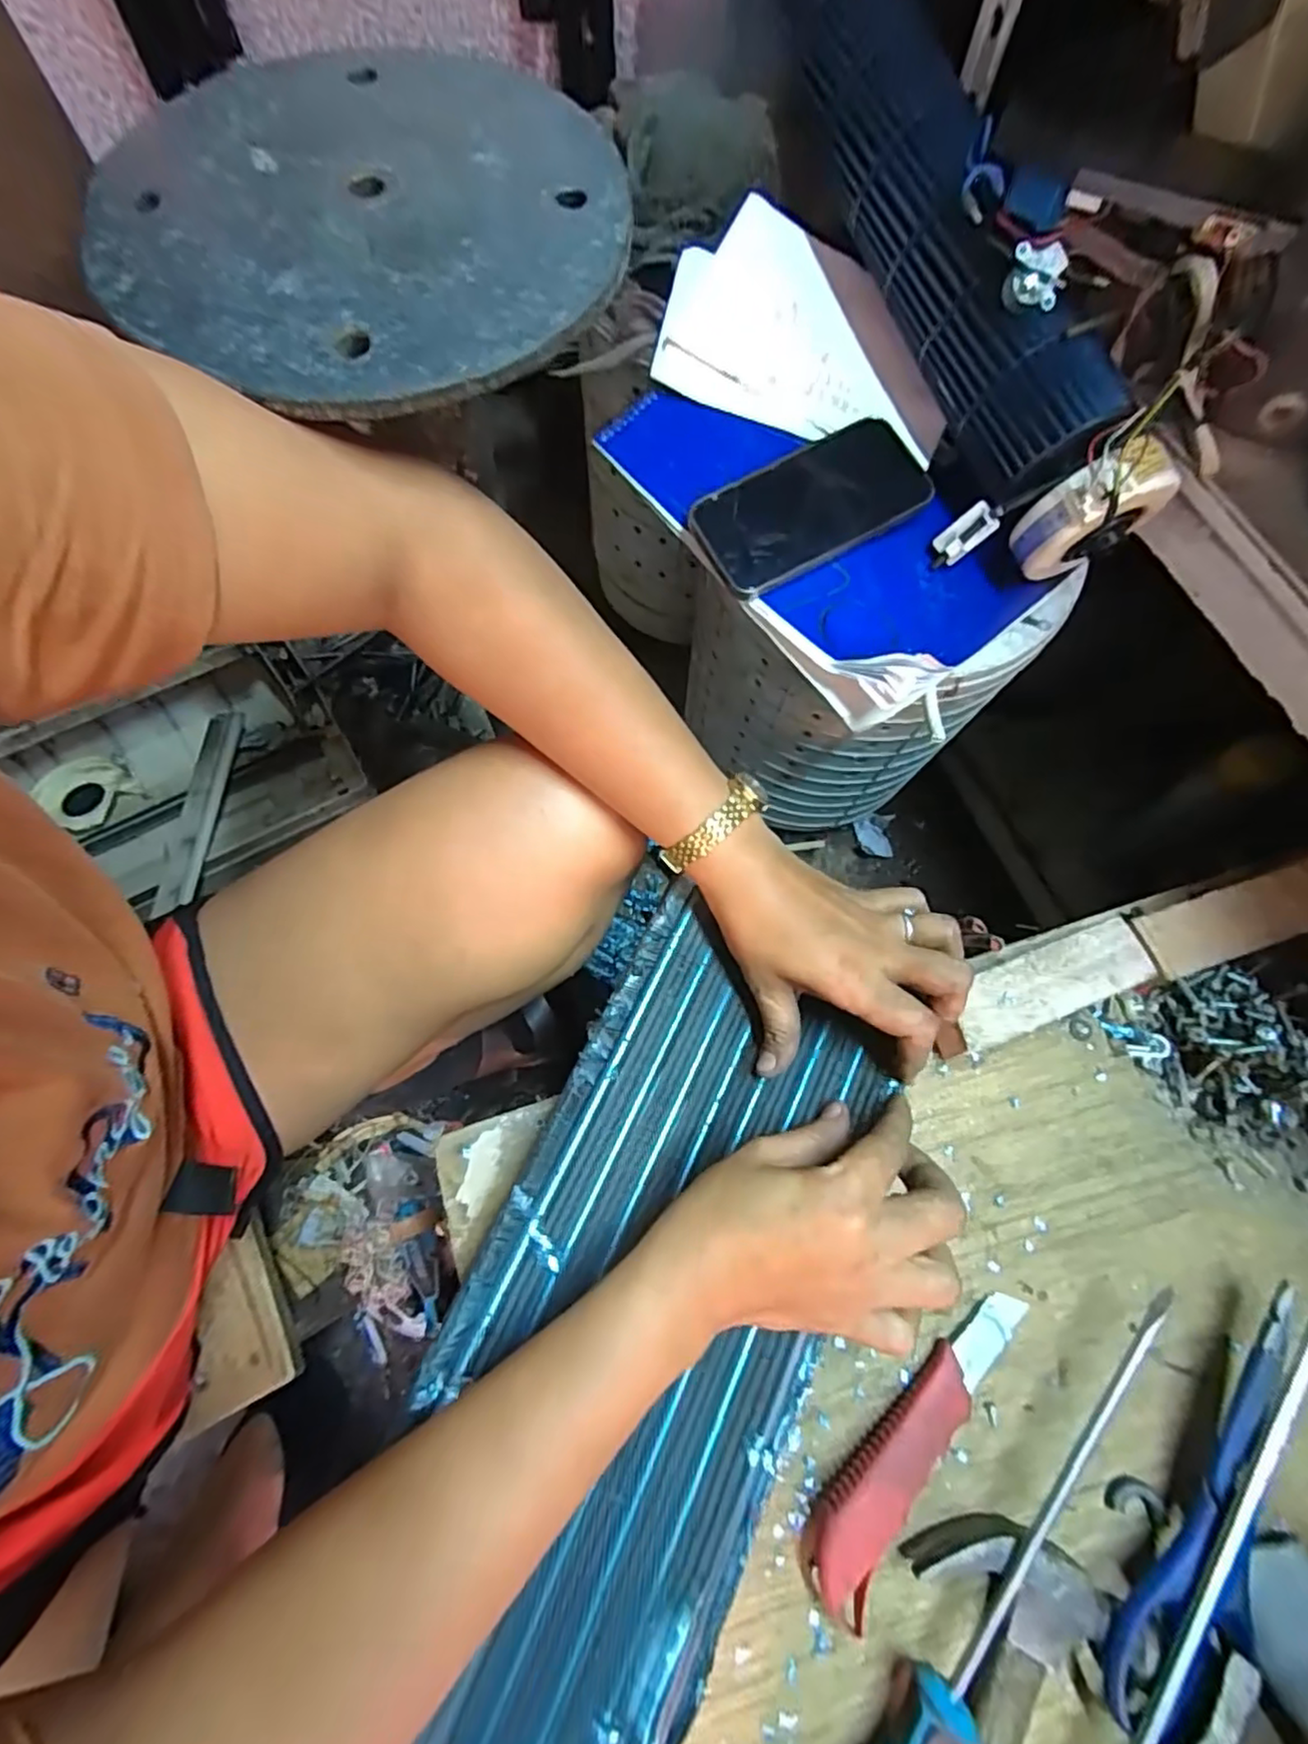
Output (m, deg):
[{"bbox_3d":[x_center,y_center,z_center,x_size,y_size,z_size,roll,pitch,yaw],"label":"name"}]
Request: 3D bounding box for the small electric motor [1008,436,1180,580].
[{"bbox_3d":[0.281,-0.225,0.420,0.080,0.090,0.034,-18,72,-8],"label":"small electric motor"}]

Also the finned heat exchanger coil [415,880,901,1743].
[{"bbox_3d":[-0.040,0.282,0.290,0.169,0.026,0.540,19,72,5],"label":"finned heat exchanger coil"}]

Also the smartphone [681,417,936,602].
[{"bbox_3d":[0.110,-0.254,0.456,0.164,0.012,0.081,-29,79,-8],"label":"smartphone"}]

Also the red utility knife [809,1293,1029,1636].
[{"bbox_3d":[0.132,0.276,0.318,0.160,0.030,0.040,-42,77,-15],"label":"red utility knife"}]

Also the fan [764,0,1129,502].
[{"bbox_3d":[0.151,-0.510,0.456,0.078,0.113,0.572,-22,86,-10],"label":"fan"}]

